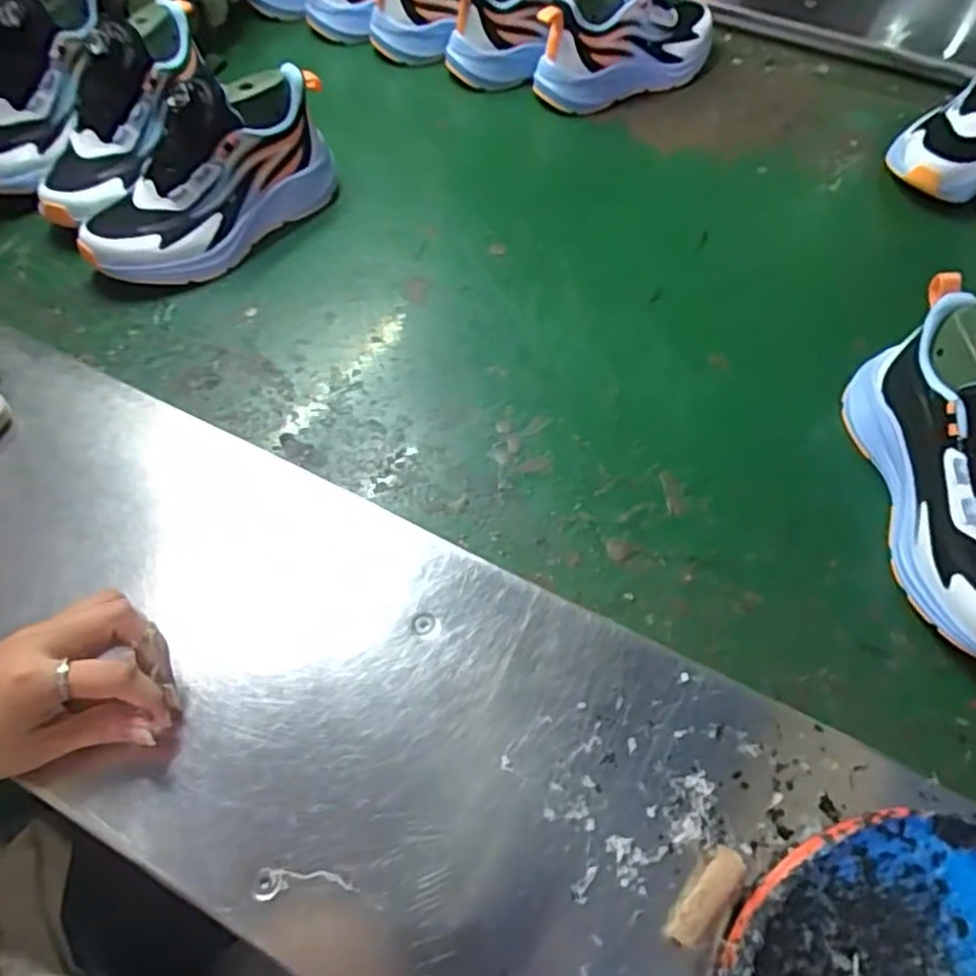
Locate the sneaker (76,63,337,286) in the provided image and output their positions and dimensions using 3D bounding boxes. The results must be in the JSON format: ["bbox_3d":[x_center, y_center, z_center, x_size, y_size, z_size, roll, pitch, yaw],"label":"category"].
[{"bbox_3d":[-0.243,-0.274,0.623,0.093,0.115,0.232,32,62,18],"label":"sneaker"}]

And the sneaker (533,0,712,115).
[{"bbox_3d":[0.162,-0.487,0.763,0.230,0.118,0.082,-35,65,-22],"label":"sneaker"}]

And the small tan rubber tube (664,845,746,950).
[{"bbox_3d":[0.107,0.201,0.352,0.017,0.011,0.052,37,77,20],"label":"small tan rubber tube"}]

